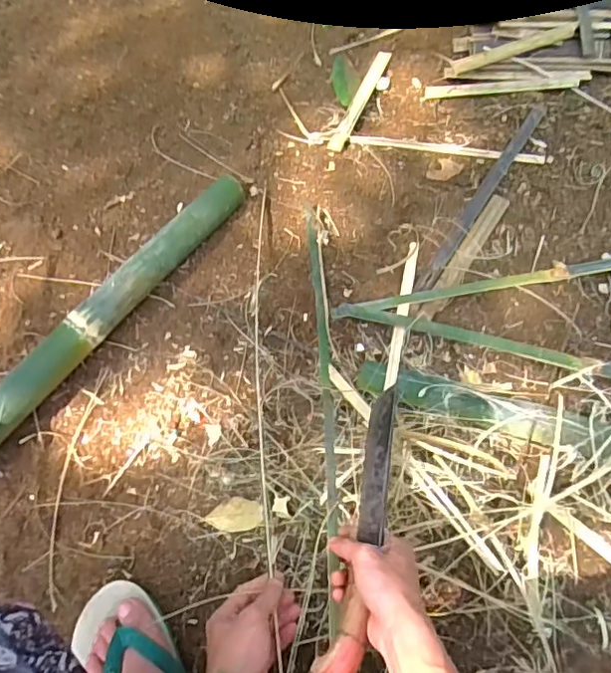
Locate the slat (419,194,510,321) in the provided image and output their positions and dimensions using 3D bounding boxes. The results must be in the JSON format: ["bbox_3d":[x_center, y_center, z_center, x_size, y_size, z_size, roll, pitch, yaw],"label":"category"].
[{"bbox_3d":[0.248,-0.123,0.864,0.031,0.012,0.253,31,74,12],"label":"slat"}]

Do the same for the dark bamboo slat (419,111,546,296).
[{"bbox_3d":[0.287,-0.230,0.897,0.024,0.007,0.399,28,74,24],"label":"dark bamboo slat"}]

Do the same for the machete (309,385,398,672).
[{"bbox_3d":[0.066,0.202,0.597,0.045,0.050,0.341,15,46,6],"label":"machete"}]

